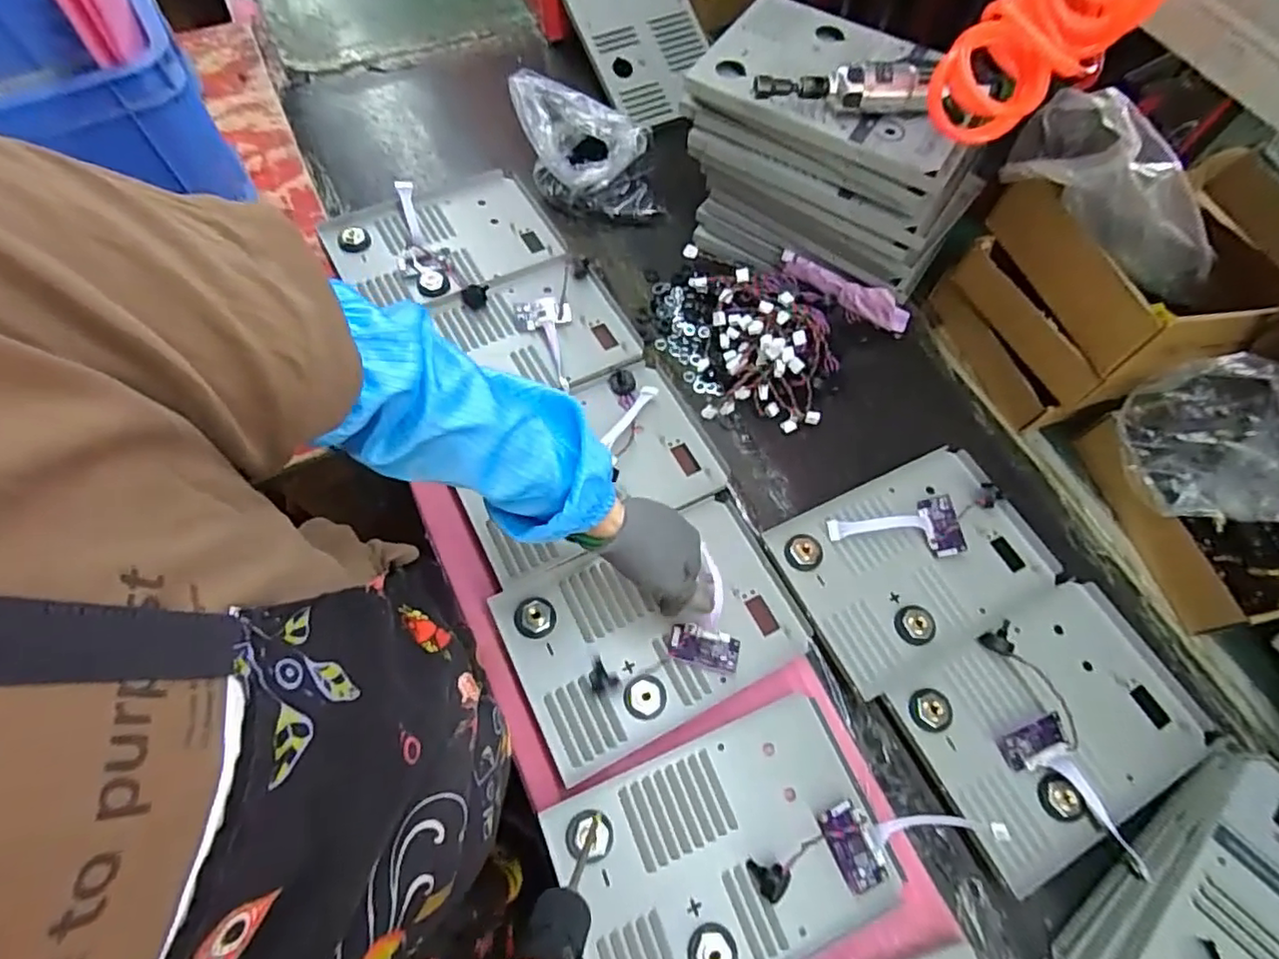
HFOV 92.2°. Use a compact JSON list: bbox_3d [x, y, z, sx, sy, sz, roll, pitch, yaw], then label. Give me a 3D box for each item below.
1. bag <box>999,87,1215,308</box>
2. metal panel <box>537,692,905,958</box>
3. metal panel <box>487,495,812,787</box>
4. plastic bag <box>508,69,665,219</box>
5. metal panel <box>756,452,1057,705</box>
[{"bbox_3d":[0.471,-0.275,0.612,0.238,0.122,0.113,39,66,-12],"label":"bag"},{"bbox_3d":[0.071,0.314,0.506,0.252,0.020,0.180,-19,66,-11],"label":"metal panel"},{"bbox_3d":[0.015,0.138,0.593,0.265,0.023,0.179,-25,67,-14],"label":"metal panel"},{"bbox_3d":[-0.070,-0.445,0.821,0.174,0.089,0.192,-9,65,-7],"label":"plastic bag"},{"bbox_3d":[0.282,0.081,0.631,0.253,0.021,0.180,-23,67,-13],"label":"metal panel"}]

